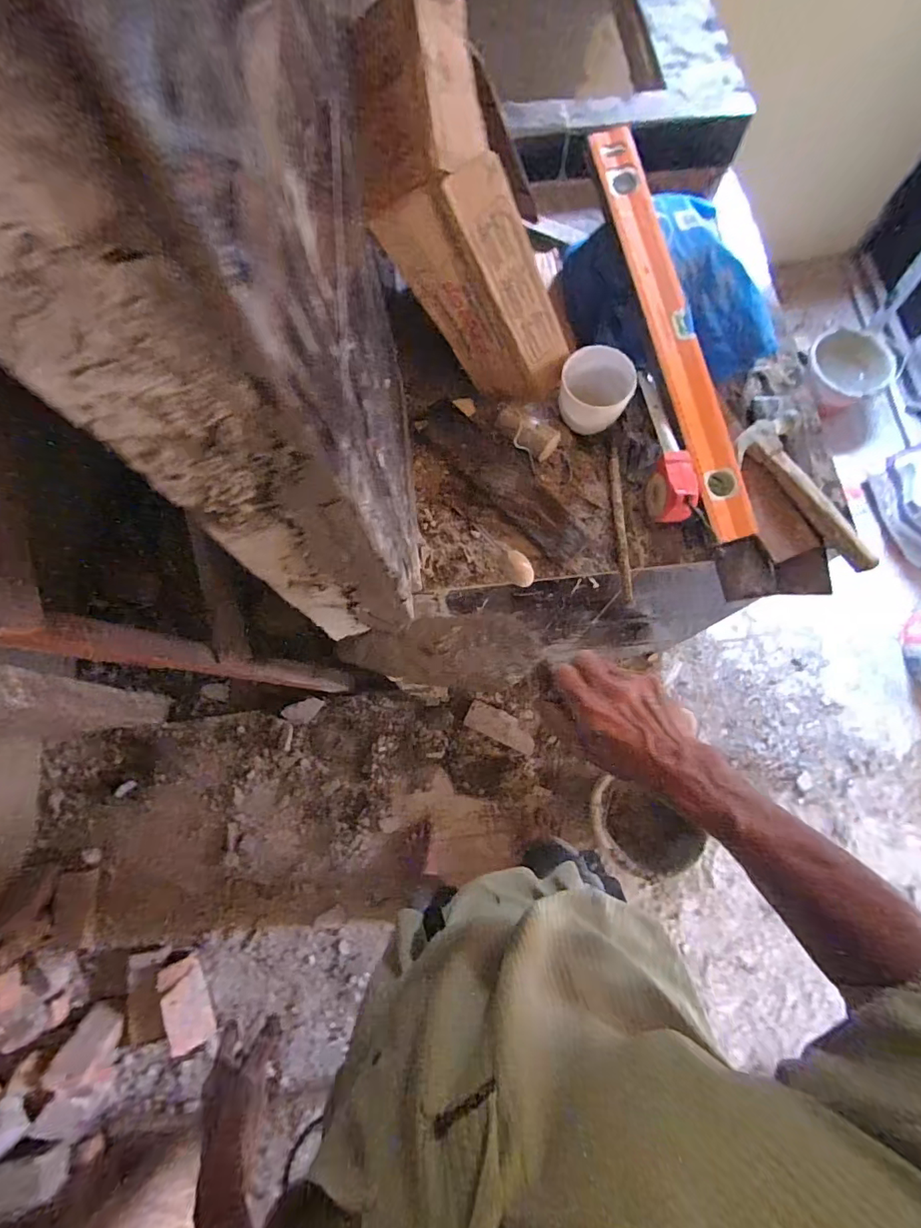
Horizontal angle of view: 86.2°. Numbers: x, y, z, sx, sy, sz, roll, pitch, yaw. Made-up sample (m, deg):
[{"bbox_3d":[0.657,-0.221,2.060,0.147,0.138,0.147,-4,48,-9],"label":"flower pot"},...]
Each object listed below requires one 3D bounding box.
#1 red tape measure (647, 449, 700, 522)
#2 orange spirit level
[{"bbox_3d":[0.277,-0.162,0.645,0.048,0.059,0.088,5,75,3],"label":"red tape measure"},{"bbox_3d":[0.282,-0.379,0.658,0.070,0.021,0.579,-15,86,-5],"label":"orange spirit level"}]

